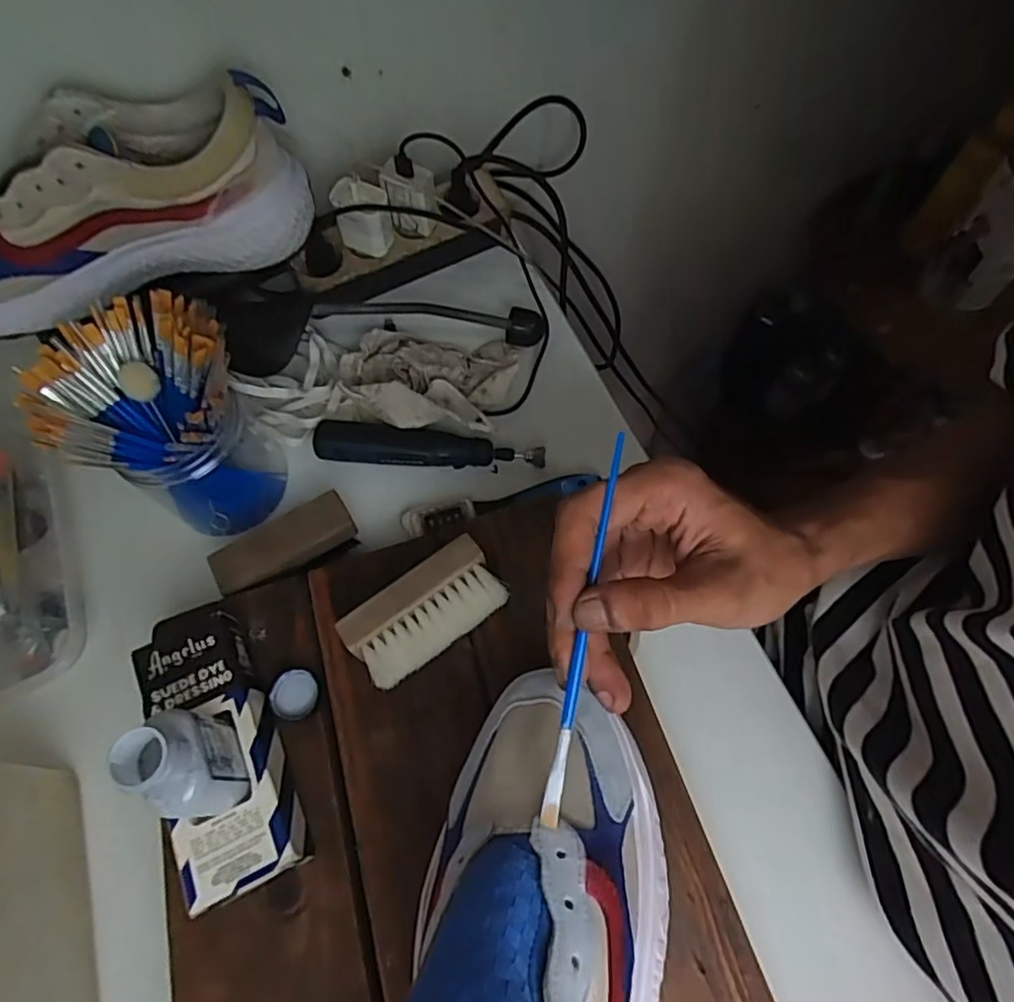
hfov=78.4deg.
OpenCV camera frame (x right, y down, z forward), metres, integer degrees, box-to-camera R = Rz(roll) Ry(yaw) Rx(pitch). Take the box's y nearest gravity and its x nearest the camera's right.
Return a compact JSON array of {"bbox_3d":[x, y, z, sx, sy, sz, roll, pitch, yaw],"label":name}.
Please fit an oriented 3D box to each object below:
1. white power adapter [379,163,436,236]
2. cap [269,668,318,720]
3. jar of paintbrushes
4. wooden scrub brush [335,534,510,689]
[{"bbox_3d":[-0.077,-0.243,0.505,0.040,0.056,0.027,-4,64,1],"label":"white power adapter"},{"bbox_3d":[-0.125,0.113,0.365,0.025,0.007,0.028,10,65,7],"label":"cap"},{"bbox_3d":[-0.224,-0.049,0.420,0.098,0.141,0.110,21,67,12],"label":"jar of paintbrushes"},{"bbox_3d":[-0.048,0.065,0.370,0.093,0.027,0.043,-35,68,-13],"label":"wooden scrub brush"}]

